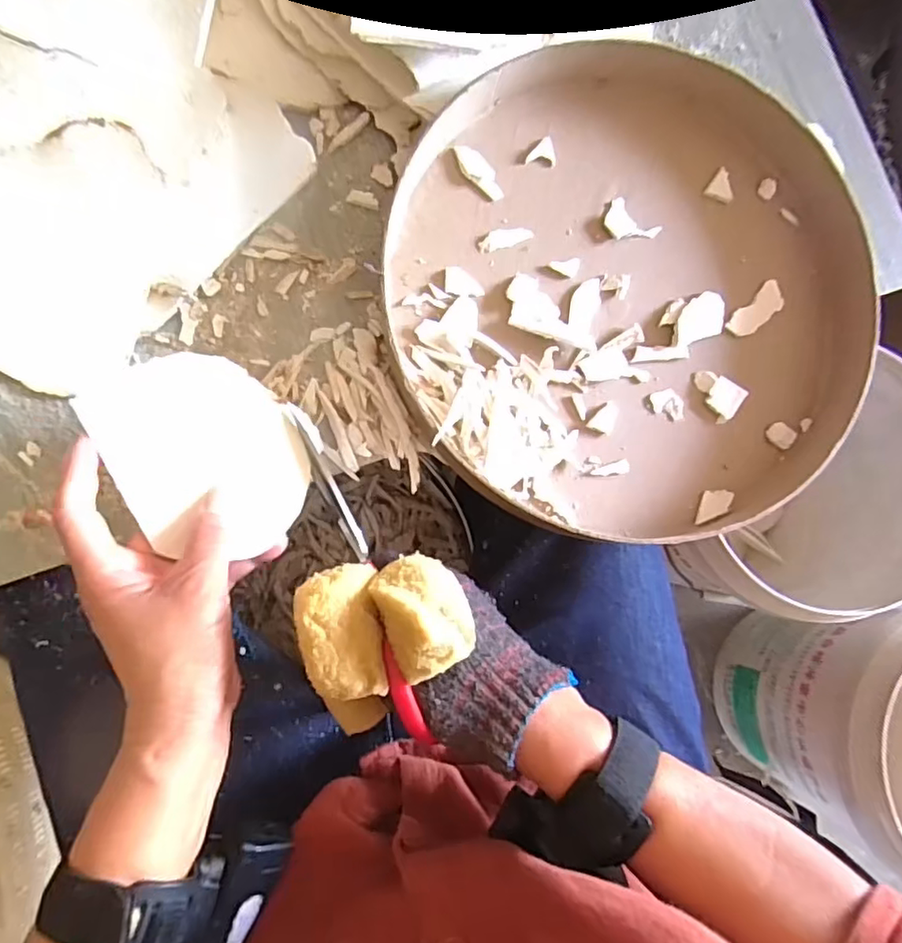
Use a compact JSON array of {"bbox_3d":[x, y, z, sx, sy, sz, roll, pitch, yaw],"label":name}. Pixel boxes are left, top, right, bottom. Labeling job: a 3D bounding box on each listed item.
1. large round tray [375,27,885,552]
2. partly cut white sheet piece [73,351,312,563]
[{"bbox_3d":[0.116,-0.120,0.379,0.299,0.038,0.311,0,86,-7],"label":"large round tray"},{"bbox_3d":[-0.129,-0.011,0.321,0.091,0.006,0.111,-31,90,-22],"label":"partly cut white sheet piece"}]

